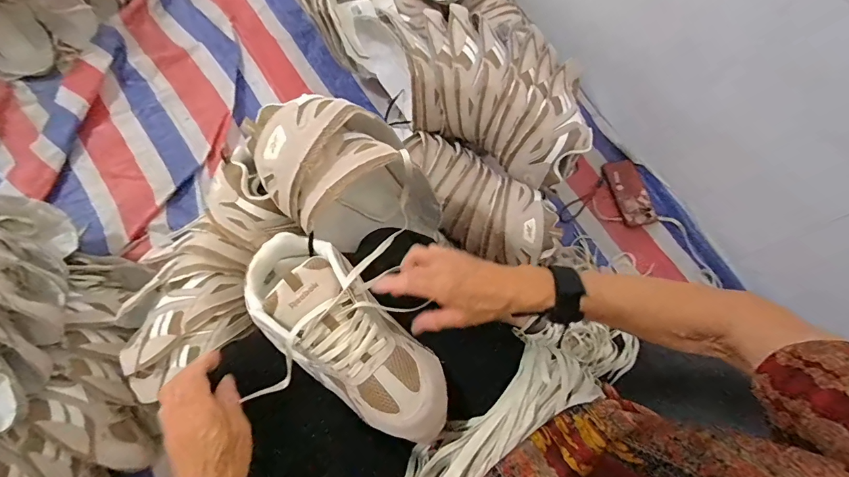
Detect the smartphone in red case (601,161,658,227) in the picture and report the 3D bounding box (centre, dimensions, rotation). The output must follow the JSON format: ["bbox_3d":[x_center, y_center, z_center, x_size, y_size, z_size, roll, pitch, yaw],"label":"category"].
[{"bbox_3d":[0.467,-0.105,0.892,0.075,0.017,0.160,-18,70,11],"label":"smartphone in red case"}]

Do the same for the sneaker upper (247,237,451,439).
[{"bbox_3d":[-0.084,0.101,0.416,0.259,0.065,0.102,43,73,7],"label":"sneaker upper"}]

